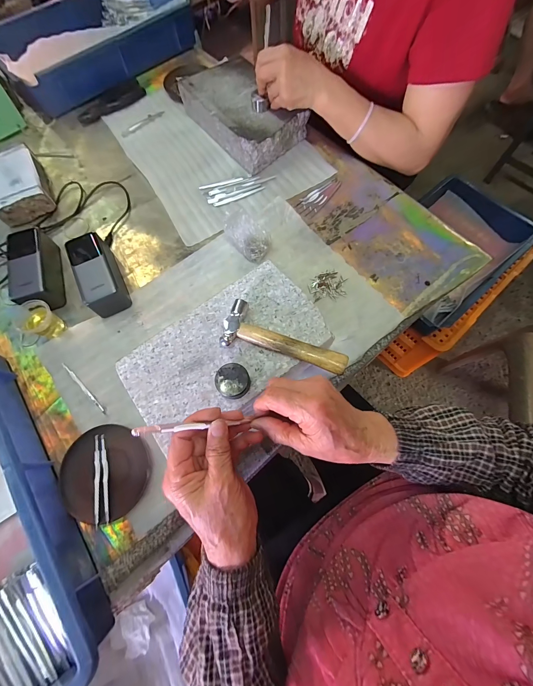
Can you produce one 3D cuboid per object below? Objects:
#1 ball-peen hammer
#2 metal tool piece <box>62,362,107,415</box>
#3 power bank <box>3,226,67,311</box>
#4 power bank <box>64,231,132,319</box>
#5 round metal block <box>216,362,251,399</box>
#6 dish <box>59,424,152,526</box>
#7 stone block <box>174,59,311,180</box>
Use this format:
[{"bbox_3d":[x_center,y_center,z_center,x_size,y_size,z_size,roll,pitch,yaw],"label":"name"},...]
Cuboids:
[{"bbox_3d":[0.023,-0.007,0.345,0.148,0.018,0.058,14,71,6],"label":"ball-peen hammer"},{"bbox_3d":[-0.260,0.065,0.408,0.100,0.004,0.006,41,76,14],"label":"metal tool piece"},{"bbox_3d":[-0.370,-0.117,0.459,0.056,0.054,0.148,-18,71,-5],"label":"power bank"},{"bbox_3d":[-0.268,-0.112,0.454,0.055,0.054,0.135,-27,72,-8],"label":"power bank"},{"bbox_3d":[-0.038,0.044,0.326,0.038,0.022,0.037,0,70,1],"label":"round metal block"},{"bbox_3d":[-0.206,0.165,0.368,0.112,0.019,0.110,0,70,1],"label":"dish"},{"bbox_3d":[-0.046,-0.463,0.569,0.149,0.053,0.252,-35,73,-11],"label":"stone block"}]

